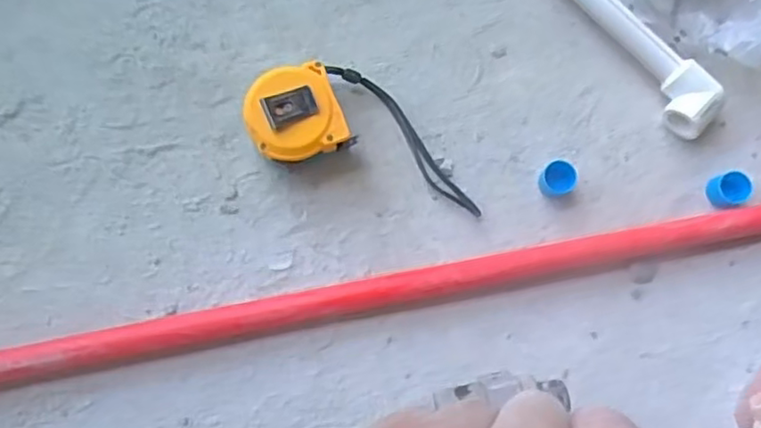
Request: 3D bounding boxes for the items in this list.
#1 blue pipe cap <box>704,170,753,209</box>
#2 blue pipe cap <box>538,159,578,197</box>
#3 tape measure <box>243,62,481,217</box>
[{"bbox_3d":[0.246,-0.016,0.468,0.023,0.022,0.024,0,81,-3],"label":"blue pipe cap"},{"bbox_3d":[0.123,-0.024,0.465,0.024,0.023,0.024,0,81,-3],"label":"blue pipe cap"},{"bbox_3d":[-0.007,-0.059,0.453,0.167,0.041,0.080,11,81,-1],"label":"tape measure"}]

